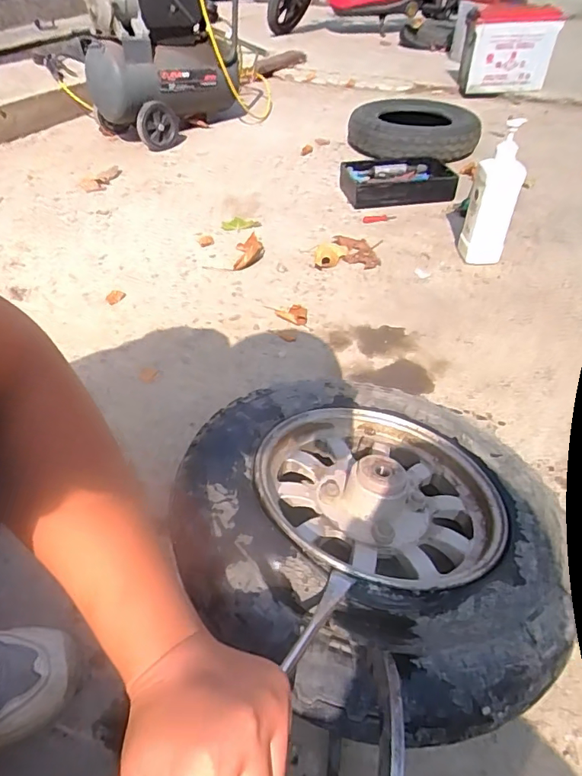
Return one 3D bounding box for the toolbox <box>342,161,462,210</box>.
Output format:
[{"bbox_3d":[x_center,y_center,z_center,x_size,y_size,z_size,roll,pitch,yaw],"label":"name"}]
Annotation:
[{"bbox_3d":[0.296,-0.567,1.341,0.308,0.072,0.167,-2,46,1],"label":"toolbox"}]

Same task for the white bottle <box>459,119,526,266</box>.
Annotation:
[{"bbox_3d":[0.413,-0.390,0.996,0.100,0.272,0.064,12,47,14],"label":"white bottle"}]

